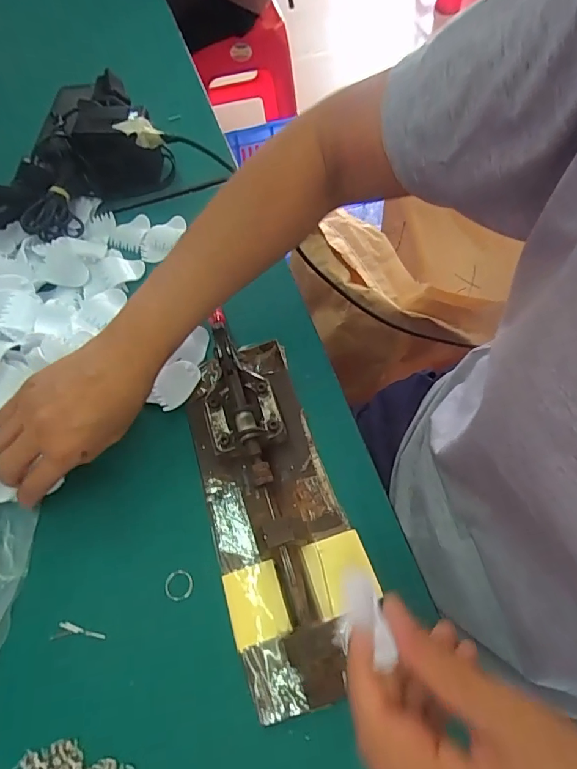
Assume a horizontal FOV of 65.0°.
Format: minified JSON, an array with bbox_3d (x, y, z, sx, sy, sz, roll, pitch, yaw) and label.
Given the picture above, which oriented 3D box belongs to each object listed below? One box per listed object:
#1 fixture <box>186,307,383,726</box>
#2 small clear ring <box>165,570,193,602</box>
[{"bbox_3d":[-0.014,0.074,0.343,0.105,0.050,0.293,-16,63,-6],"label":"fixture"},{"bbox_3d":[-0.083,0.153,0.344,0.021,0.004,0.021,5,67,-11],"label":"small clear ring"}]

